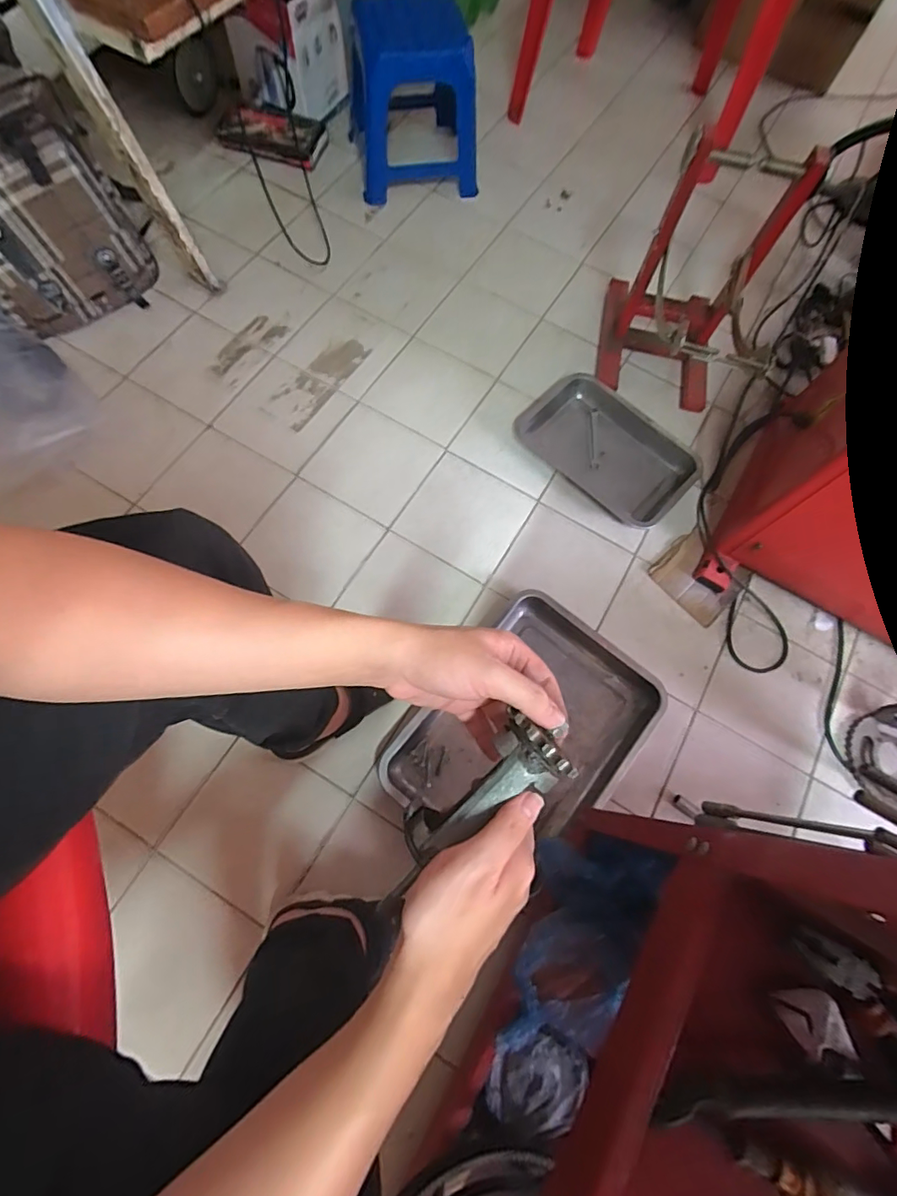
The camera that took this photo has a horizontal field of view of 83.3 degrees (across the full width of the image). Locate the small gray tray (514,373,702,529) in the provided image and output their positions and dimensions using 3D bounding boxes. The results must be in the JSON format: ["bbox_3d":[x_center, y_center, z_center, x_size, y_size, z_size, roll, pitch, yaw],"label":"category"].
[{"bbox_3d":[0.301,-0.289,0.939,0.317,0.037,0.204,41,76,10],"label":"small gray tray"}]

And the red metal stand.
[{"bbox_3d":[0.429,-0.566,0.871,0.223,0.364,0.262,11,73,1],"label":"red metal stand"}]

